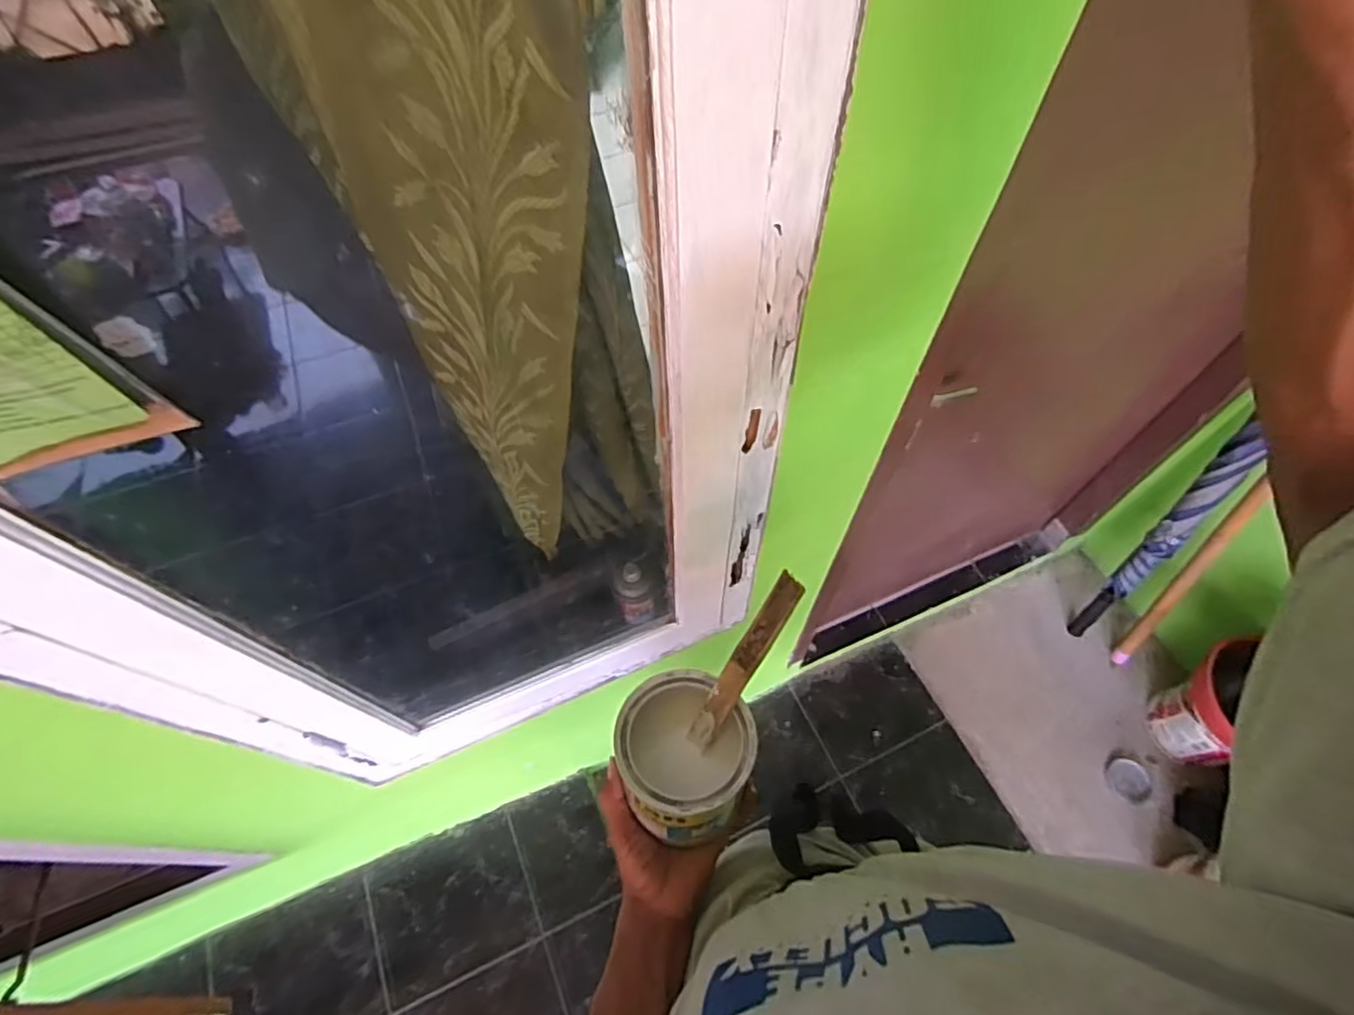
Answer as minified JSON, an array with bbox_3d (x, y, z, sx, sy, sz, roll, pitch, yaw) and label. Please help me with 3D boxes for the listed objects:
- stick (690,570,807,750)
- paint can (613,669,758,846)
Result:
[{"bbox_3d":[0.049,0.119,0.478,0.021,0.162,0.007,34,23,19],"label":"stick"},{"bbox_3d":[0.009,0.200,0.515,0.100,0.101,0.114,-18,61,-9],"label":"paint can"}]

